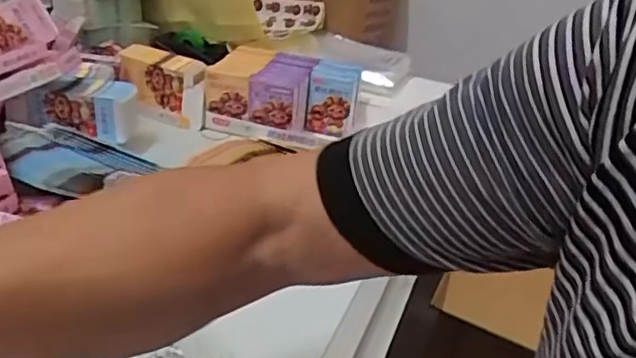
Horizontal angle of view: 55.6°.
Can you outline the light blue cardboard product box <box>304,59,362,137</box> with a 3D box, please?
[{"bbox_3d":[0.020,-0.123,0.932,0.078,0.093,0.055,14,29,9],"label":"light blue cardboard product box"}]

